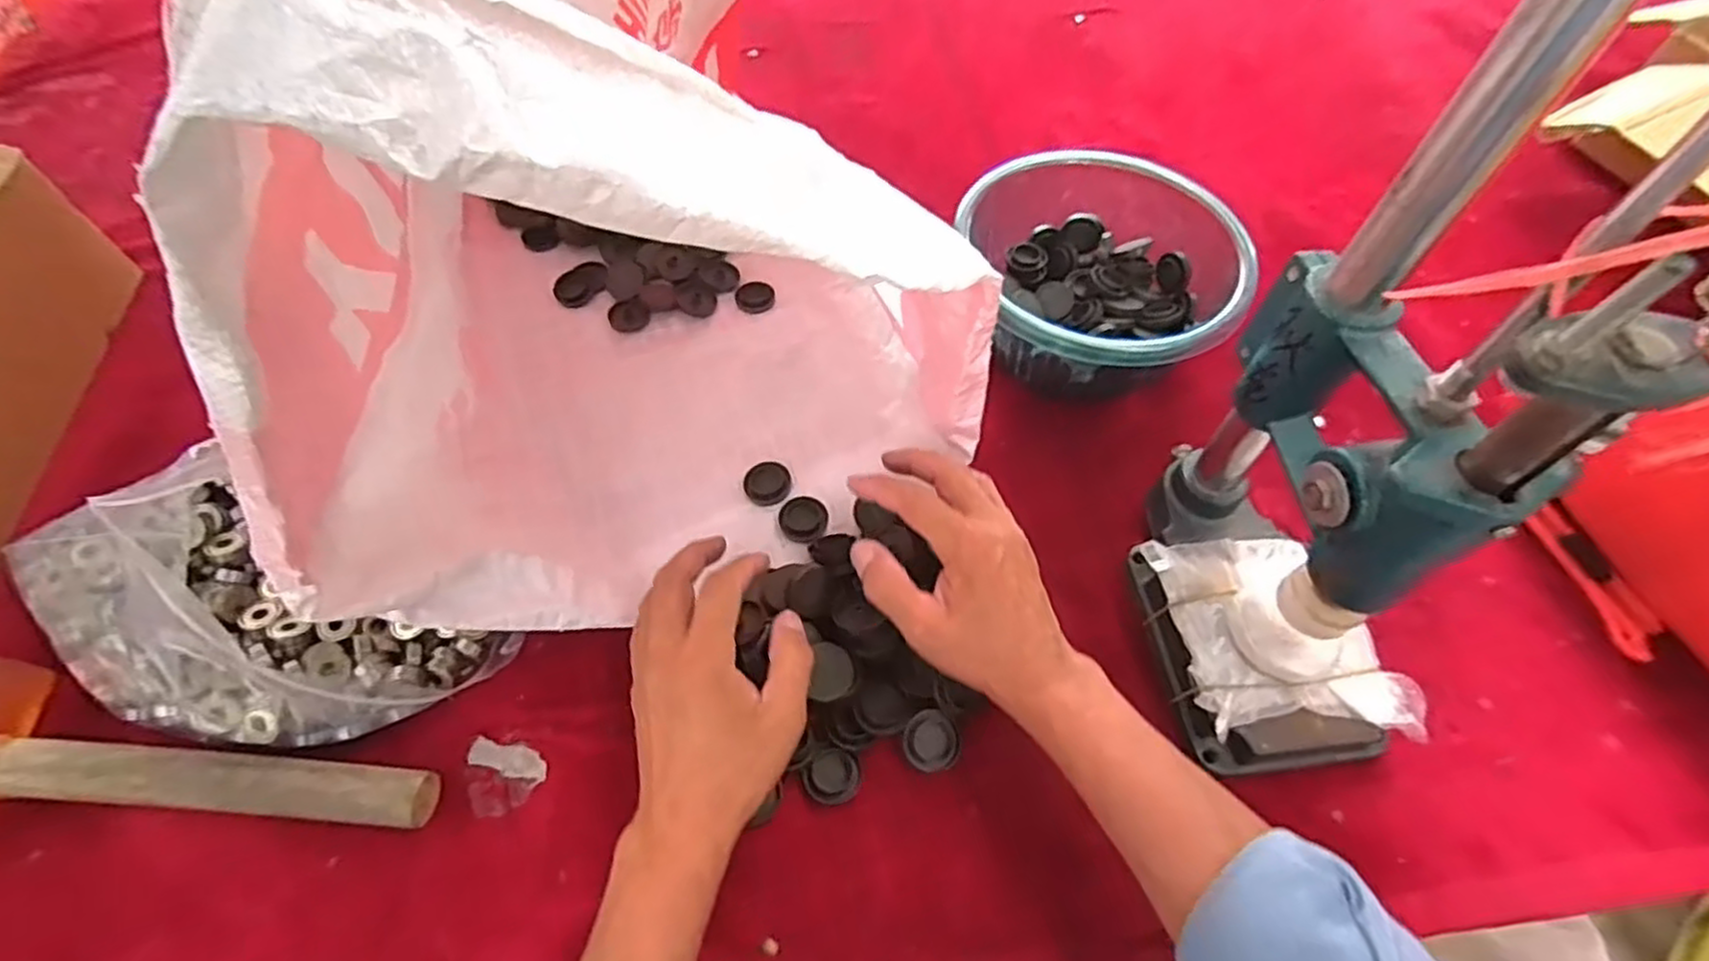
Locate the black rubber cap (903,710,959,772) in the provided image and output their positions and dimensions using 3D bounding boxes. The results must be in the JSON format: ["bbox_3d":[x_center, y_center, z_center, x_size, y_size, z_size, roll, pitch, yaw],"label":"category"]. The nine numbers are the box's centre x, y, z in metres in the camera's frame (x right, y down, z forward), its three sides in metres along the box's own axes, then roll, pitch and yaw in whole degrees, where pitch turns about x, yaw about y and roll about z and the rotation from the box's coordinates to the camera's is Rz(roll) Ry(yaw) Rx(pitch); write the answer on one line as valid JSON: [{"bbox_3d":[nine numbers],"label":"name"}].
[{"bbox_3d":[0.044,0.150,0.434,0.031,0.014,0.034,1,57,-1],"label":"black rubber cap"}]

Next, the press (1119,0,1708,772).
[{"bbox_3d":[0.248,-0.023,0.330,0.119,0.384,0.200,-6,58,-6],"label":"press"}]

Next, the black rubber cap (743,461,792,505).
[{"bbox_3d":[-0.060,0.002,0.520,0.032,0.010,0.031,1,57,-1],"label":"black rubber cap"}]

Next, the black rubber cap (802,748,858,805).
[{"bbox_3d":[-0.013,0.168,0.423,0.030,0.014,0.028,-16,59,-12],"label":"black rubber cap"}]

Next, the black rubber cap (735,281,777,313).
[{"bbox_3d":[-0.082,-0.152,0.621,0.031,0.009,0.028,-17,60,-12],"label":"black rubber cap"}]

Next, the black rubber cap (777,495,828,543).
[{"bbox_3d":[-0.034,0.026,0.506,0.032,0.004,0.036,-17,60,-13],"label":"black rubber cap"}]

